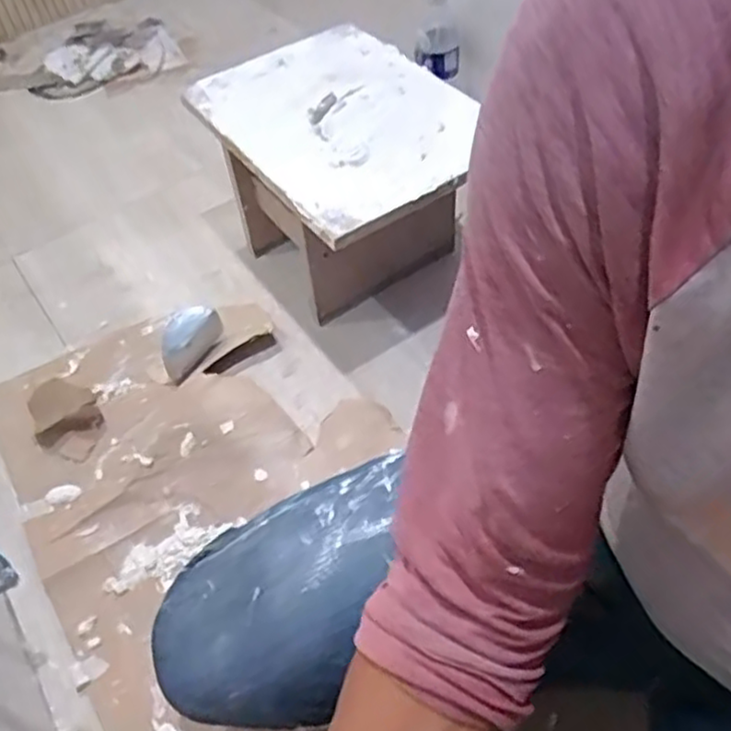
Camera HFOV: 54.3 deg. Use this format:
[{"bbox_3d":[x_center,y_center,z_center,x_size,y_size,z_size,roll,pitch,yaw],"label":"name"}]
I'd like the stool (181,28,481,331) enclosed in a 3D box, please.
[{"bbox_3d":[-0.022,-0.241,1.024,0.286,0.281,0.392,-28,53,-18],"label":"stool"}]

